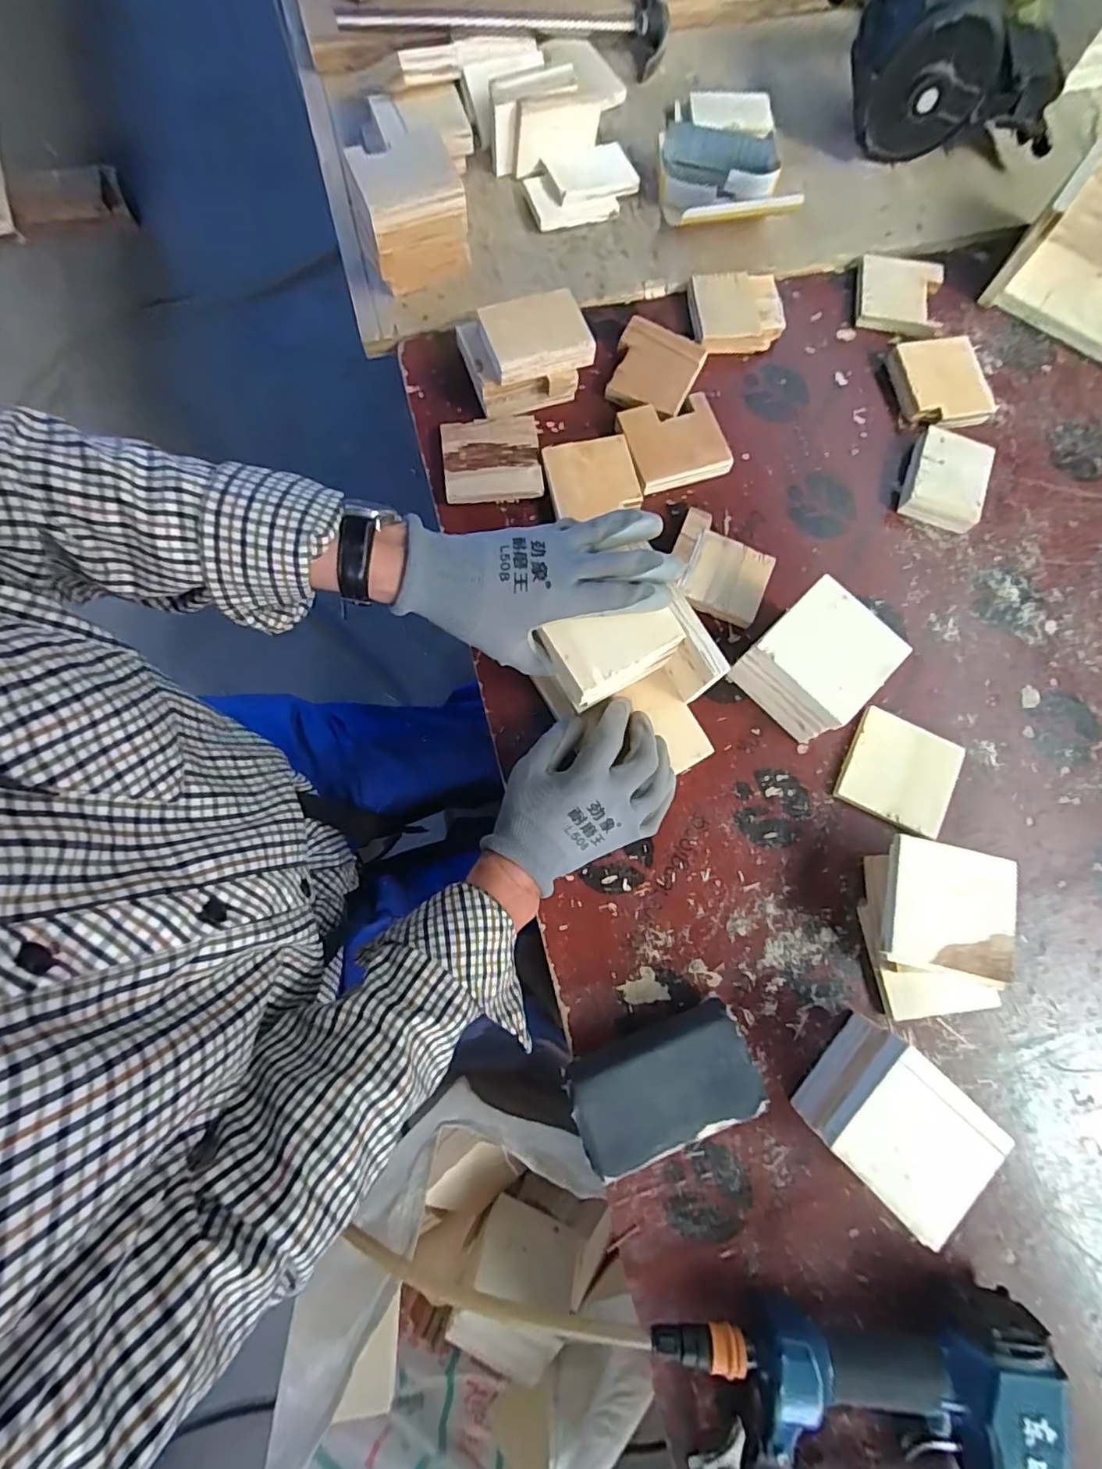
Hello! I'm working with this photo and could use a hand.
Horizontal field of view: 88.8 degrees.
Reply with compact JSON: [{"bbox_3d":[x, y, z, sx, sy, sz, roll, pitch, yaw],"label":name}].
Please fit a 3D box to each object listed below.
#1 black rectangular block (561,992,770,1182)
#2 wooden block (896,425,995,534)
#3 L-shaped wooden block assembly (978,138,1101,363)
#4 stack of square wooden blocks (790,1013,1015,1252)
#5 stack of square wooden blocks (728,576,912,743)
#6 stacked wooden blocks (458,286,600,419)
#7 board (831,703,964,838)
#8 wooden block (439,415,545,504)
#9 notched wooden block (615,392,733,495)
[{"bbox_3d":[0.085,0.267,0.426,0.135,0.045,0.075,-20,78,-5],"label":"black rectangular block"},{"bbox_3d":[0.383,-0.247,0.546,0.067,0.030,0.088,19,78,3],"label":"wooden block"},{"bbox_3d":[0.558,-0.488,0.572,0.160,0.089,0.122,30,79,5],"label":"L-shaped wooden block assembly"},{"bbox_3d":[0.247,0.281,0.414,0.094,0.078,0.090,44,80,8],"label":"stack of square wooden blocks"},{"bbox_3d":[0.219,-0.060,0.475,0.092,0.079,0.096,-43,82,-10],"label":"stack of square wooden blocks"},{"bbox_3d":[-0.025,-0.356,0.527,0.112,0.061,0.080,-19,78,-5],"label":"stacked wooden blocks"},{"bbox_3d":[0.306,0.033,0.495,0.090,0.010,0.090,25,78,4],"label":"board"},{"bbox_3d":[-0.056,-0.261,0.533,0.090,0.015,0.084,-9,78,-3],"label":"wooden block"},{"bbox_3d":[0.118,-0.280,0.543,0.092,0.021,0.082,-18,78,-5],"label":"notched wooden block"}]

